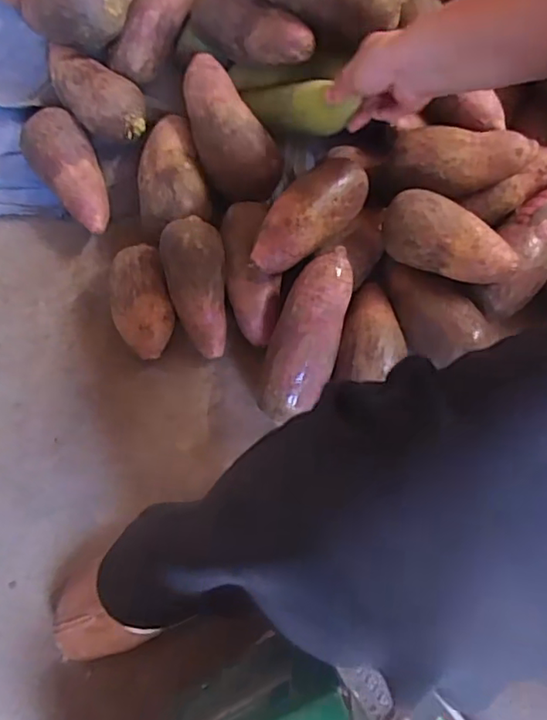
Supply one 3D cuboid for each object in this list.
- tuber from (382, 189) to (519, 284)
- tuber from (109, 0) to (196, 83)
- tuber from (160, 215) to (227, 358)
[{"bbox_3d":[0.177,-0.124,0.597,0.133,0.049,0.066,22,78,5],"label":"tuber"},{"bbox_3d":[-0.136,-0.418,0.707,0.050,0.052,0.169,30,90,6],"label":"tuber"},{"bbox_3d":[-0.079,-0.072,0.621,0.062,0.051,0.143,-10,117,-4],"label":"tuber"}]

